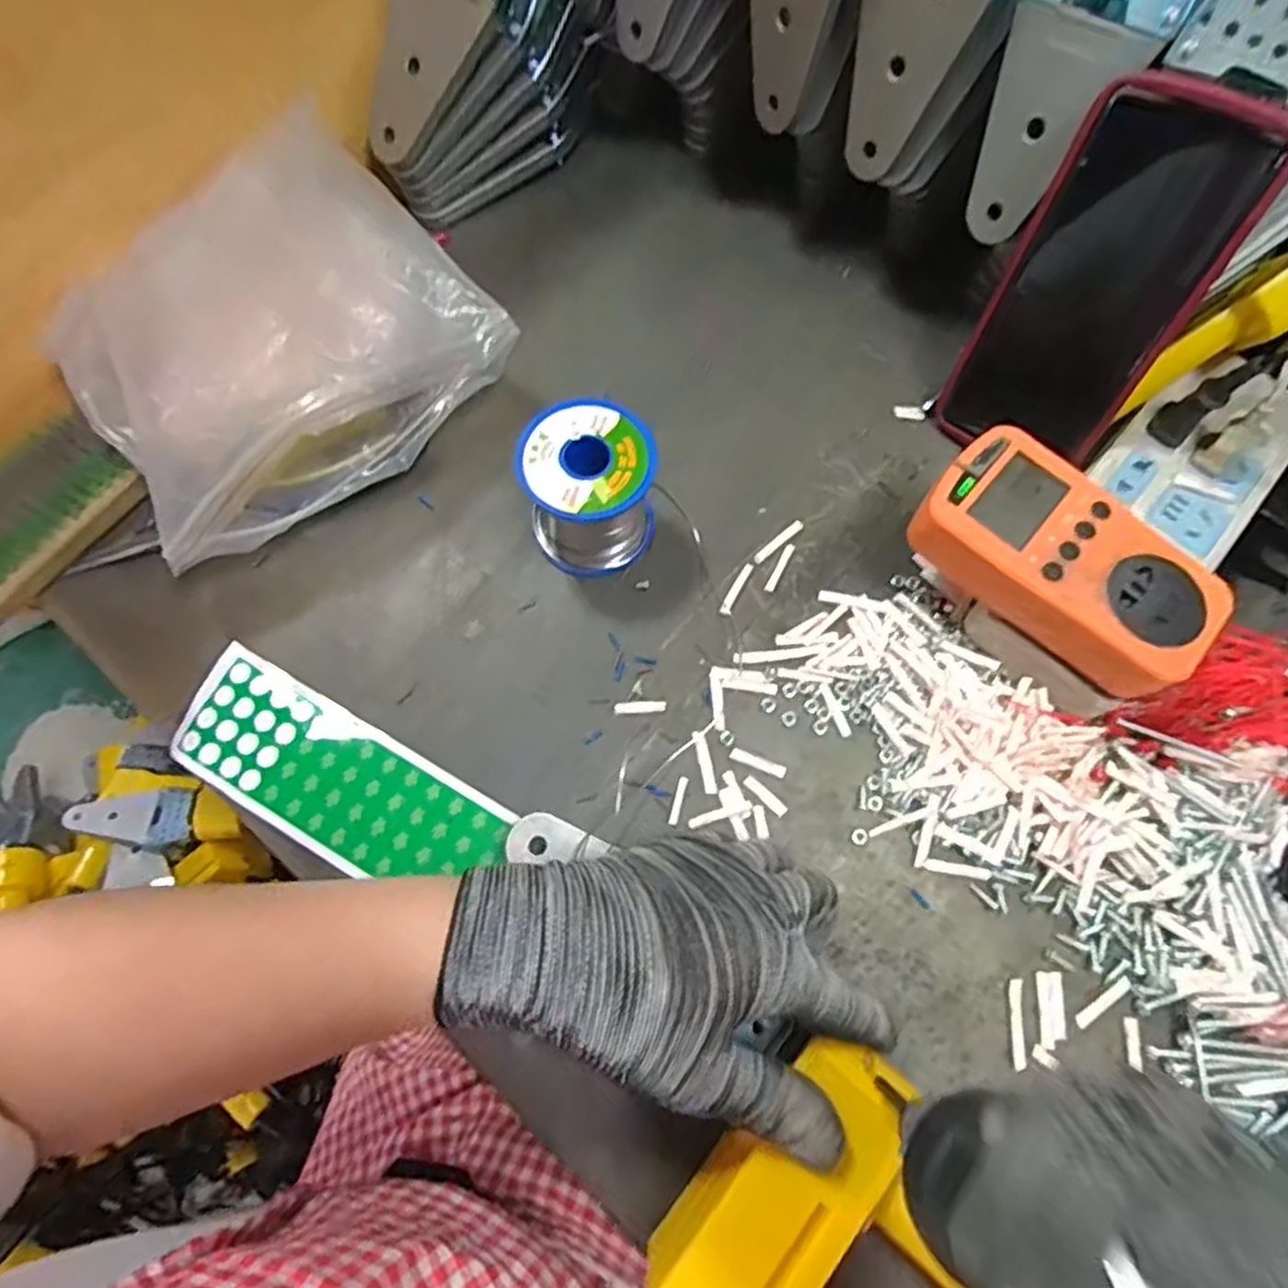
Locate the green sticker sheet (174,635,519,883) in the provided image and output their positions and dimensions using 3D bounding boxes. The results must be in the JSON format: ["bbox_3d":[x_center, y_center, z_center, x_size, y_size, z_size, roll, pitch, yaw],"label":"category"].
[{"bbox_3d":[-0.149,0.066,0.351,0.167,0.009,0.060,29,71,9],"label":"green sticker sheet"}]

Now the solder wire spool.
[{"bbox_3d":[-0.027,-0.077,0.374,0.063,0.065,0.064,-1,68,1],"label":"solder wire spool"}]

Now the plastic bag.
[{"bbox_3d":[-0.184,-0.147,0.377,0.200,0.107,0.137,-39,73,-13],"label":"plastic bag"}]

